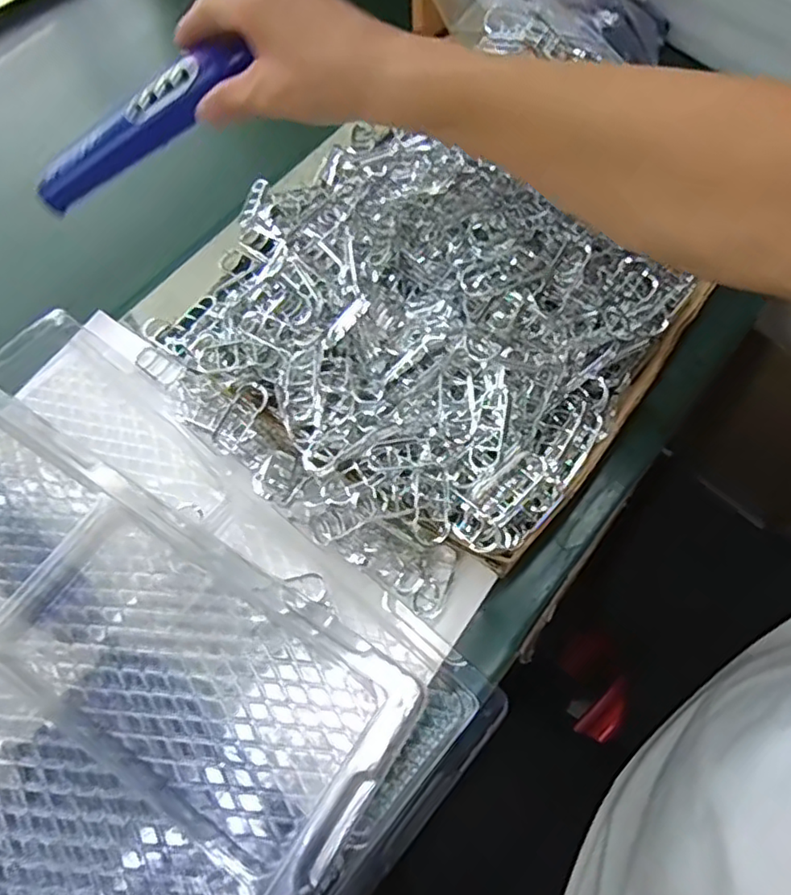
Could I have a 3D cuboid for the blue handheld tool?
[{"bbox_3d":[-0.165,-0.208,0.415,0.157,0.024,0.021,-34,67,9],"label":"blue handheld tool"}]

